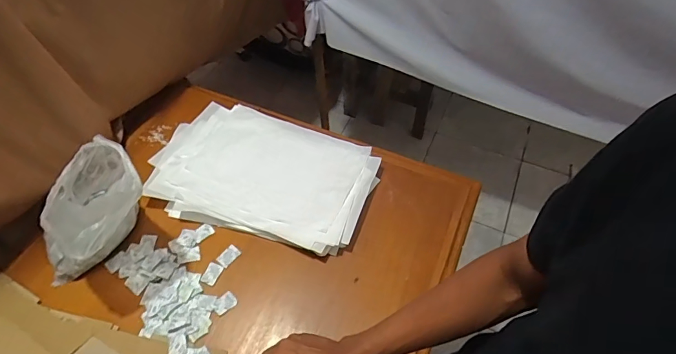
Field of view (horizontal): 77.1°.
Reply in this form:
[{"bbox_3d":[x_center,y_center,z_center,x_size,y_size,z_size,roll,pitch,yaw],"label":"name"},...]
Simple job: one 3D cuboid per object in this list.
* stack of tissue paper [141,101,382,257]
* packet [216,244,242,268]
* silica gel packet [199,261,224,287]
[{"bbox_3d":[-0.157,-0.009,0.904,0.447,0.030,0.300,19,56,13],"label":"stack of tissue paper"},{"bbox_3d":[-0.211,0.153,0.820,0.032,0.006,0.042,34,61,22],"label":"packet"},{"bbox_3d":[-0.236,0.182,0.796,0.032,0.004,0.042,17,56,12],"label":"silica gel packet"}]

